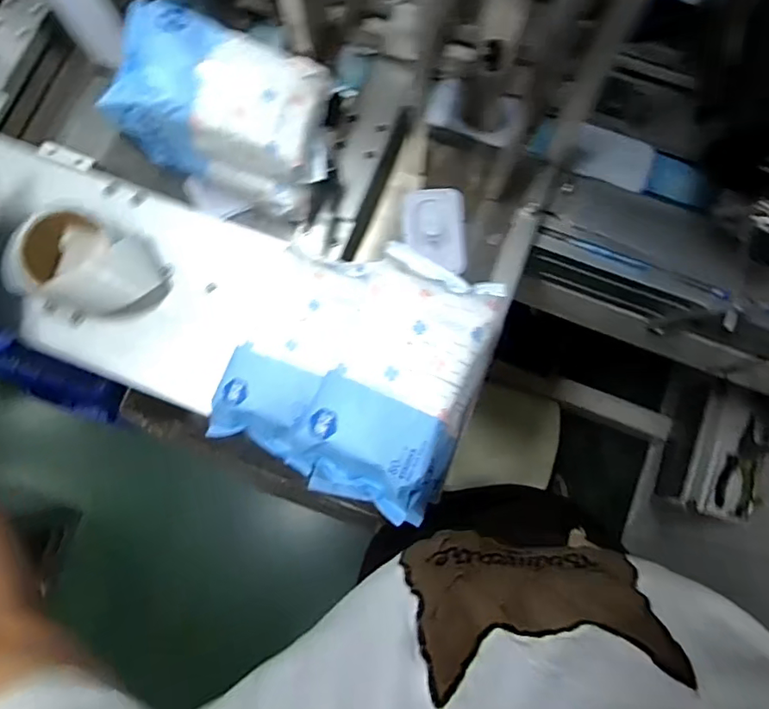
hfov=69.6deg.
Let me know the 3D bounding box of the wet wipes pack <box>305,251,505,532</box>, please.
[{"bbox_3d":[0.013,0.016,0.411,0.111,0.046,0.196,20,79,4],"label":"wet wipes pack"}]

